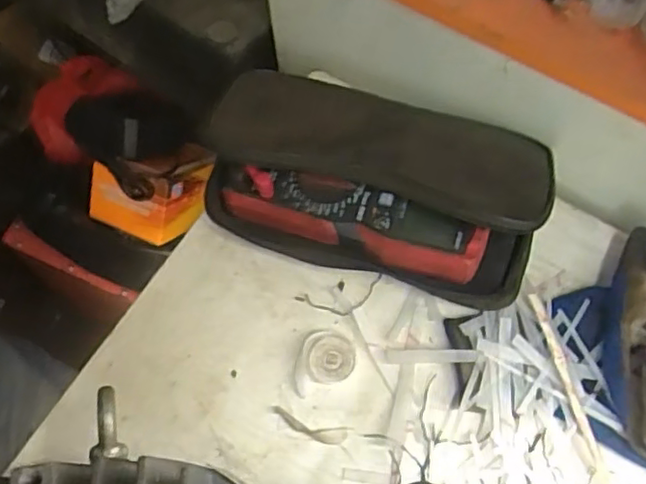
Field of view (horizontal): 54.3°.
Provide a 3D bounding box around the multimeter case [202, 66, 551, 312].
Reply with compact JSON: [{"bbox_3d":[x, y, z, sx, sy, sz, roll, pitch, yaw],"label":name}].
[{"bbox_3d":[0.038,-0.047,0.451,0.234,0.077,0.141,12,68,3],"label":"multimeter case"}]

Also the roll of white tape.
[{"bbox_3d":[-0.001,0.080,0.431,0.044,0.012,0.037,-17,69,-9],"label":"roll of white tape"}]

